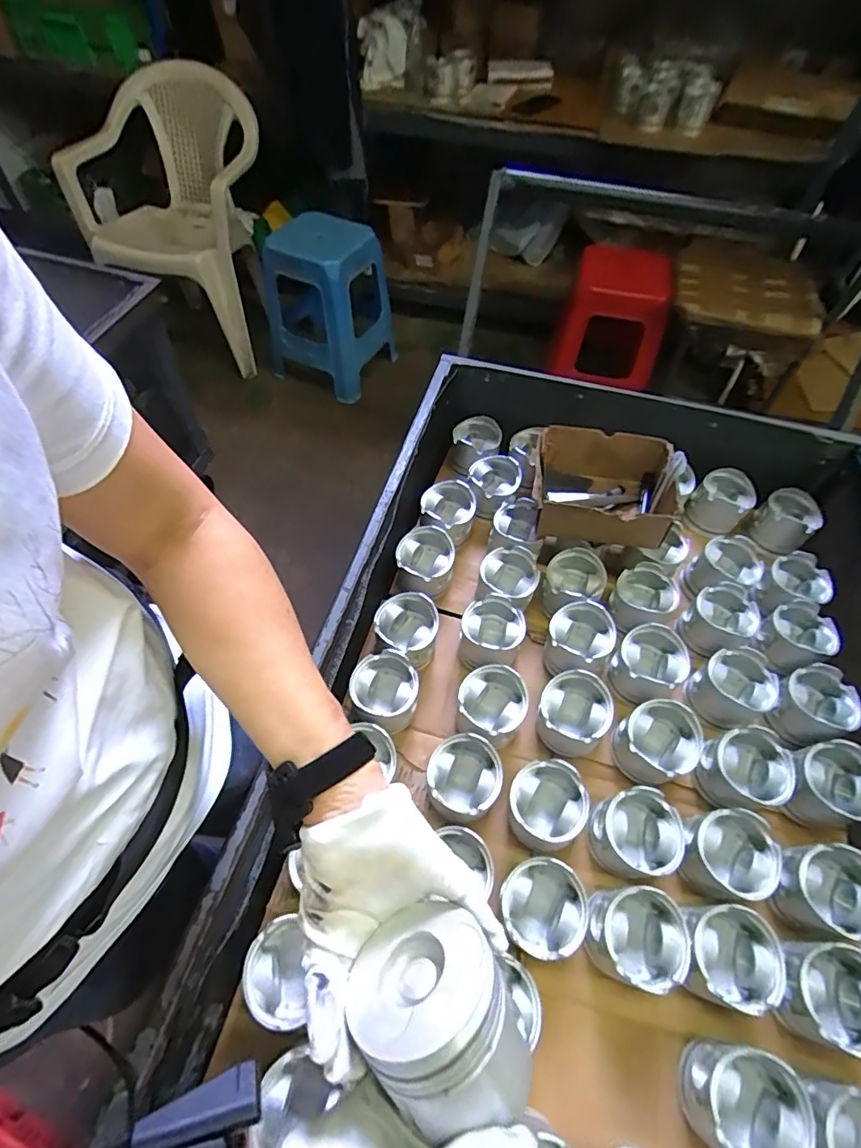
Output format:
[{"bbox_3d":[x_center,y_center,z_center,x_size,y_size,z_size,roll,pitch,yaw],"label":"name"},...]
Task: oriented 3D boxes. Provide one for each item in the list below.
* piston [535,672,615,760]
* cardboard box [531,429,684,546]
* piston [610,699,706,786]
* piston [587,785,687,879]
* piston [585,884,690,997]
[{"bbox_3d":[0.196,0.193,0.716,0.096,0.072,0.096,26,60,14],"label":"piston"},{"bbox_3d":[0.281,-0.133,0.849,0.227,0.111,0.176,13,57,6],"label":"cardboard box"},{"bbox_3d":[0.302,0.227,0.700,0.096,0.079,0.093,1,57,-2],"label":"piston"},{"bbox_3d":[0.253,0.318,0.641,0.099,0.078,0.091,1,57,-2],"label":"piston"},{"bbox_3d":[0.231,0.411,0.597,0.103,0.077,0.093,26,60,14],"label":"piston"}]

